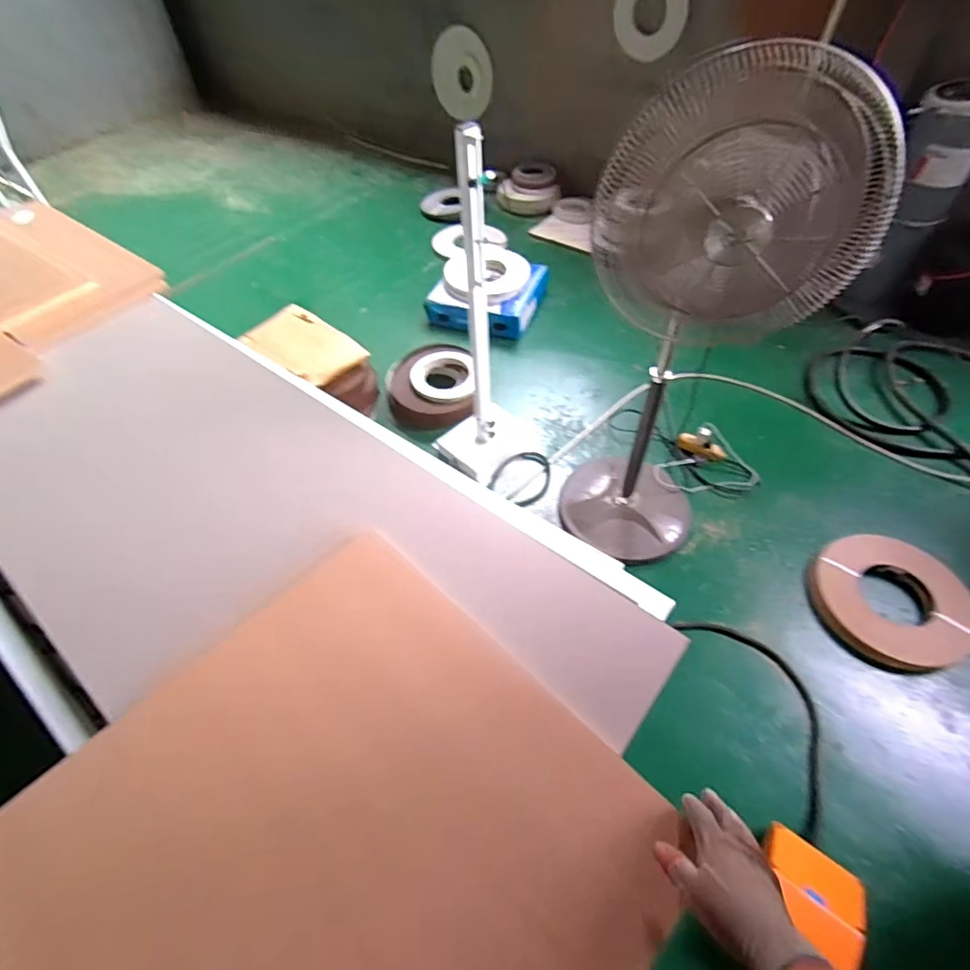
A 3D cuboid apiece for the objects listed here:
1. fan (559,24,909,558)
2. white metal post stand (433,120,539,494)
[{"bbox_3d":[0.496,-0.282,1.312,0.480,1.241,0.373,21,56,18],"label":"fan"},{"bbox_3d":[0.027,-0.469,1.610,0.242,1.022,0.262,-38,59,-24],"label":"white metal post stand"}]

